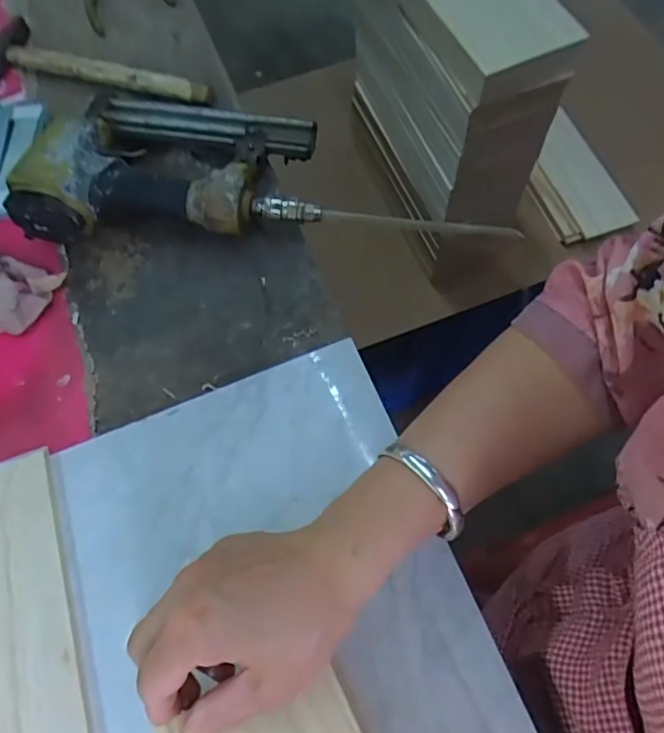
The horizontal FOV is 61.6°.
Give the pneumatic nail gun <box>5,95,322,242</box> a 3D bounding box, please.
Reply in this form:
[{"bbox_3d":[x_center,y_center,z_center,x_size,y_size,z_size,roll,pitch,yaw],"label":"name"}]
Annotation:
[{"bbox_3d":[-0.138,-0.182,0.488,0.248,0.060,0.149,-1,68,2],"label":"pneumatic nail gun"}]

